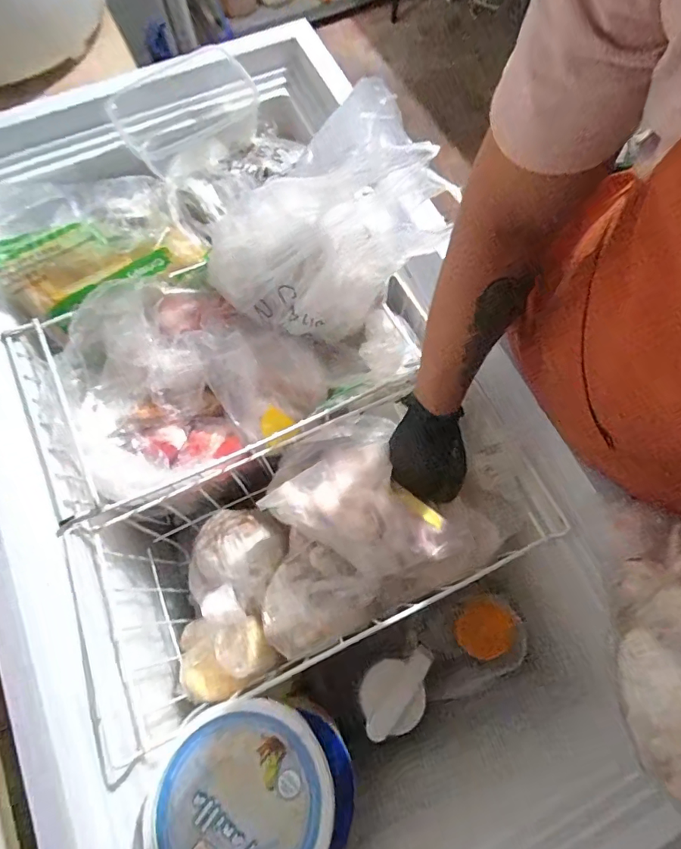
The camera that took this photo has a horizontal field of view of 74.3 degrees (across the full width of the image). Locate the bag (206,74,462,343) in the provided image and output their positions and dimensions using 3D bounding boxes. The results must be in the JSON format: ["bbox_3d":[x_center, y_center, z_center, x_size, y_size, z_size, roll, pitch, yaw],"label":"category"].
[{"bbox_3d":[-0.035,-0.225,0.530,0.253,0.210,0.178,-17,72,-6],"label":"bag"}]

